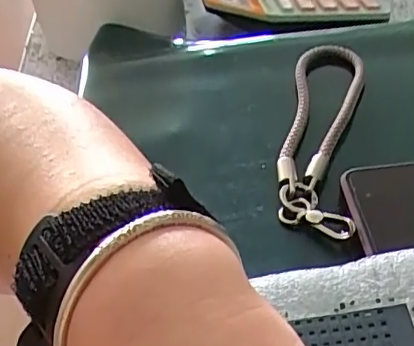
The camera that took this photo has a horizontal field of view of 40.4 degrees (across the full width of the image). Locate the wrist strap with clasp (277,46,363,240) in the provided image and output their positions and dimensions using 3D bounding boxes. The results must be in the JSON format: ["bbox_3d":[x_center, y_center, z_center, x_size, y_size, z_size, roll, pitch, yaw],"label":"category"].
[{"bbox_3d":[0.071,-0.030,0.342,0.042,0.016,0.178,5,43,14],"label":"wrist strap with clasp"}]

